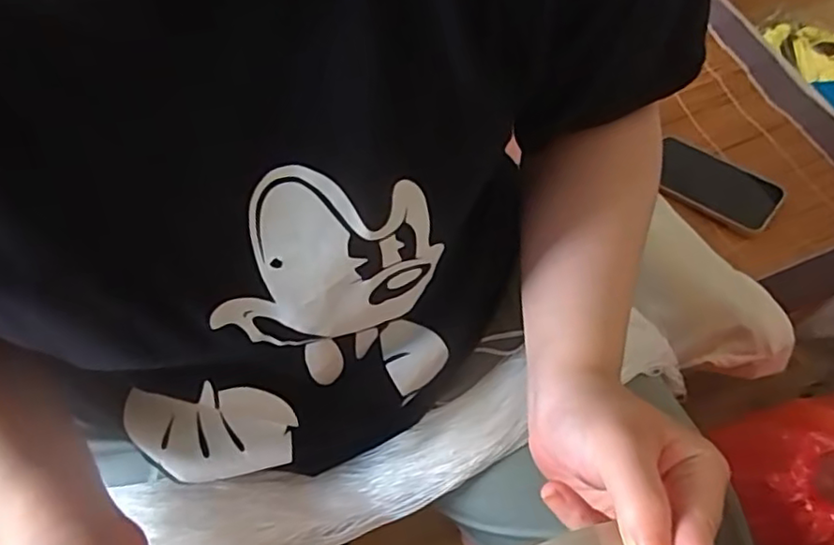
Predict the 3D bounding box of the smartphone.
[{"bbox_3d":[0.338,-0.103,0.715,0.147,0.010,0.071,38,84,33],"label":"smartphone"}]

